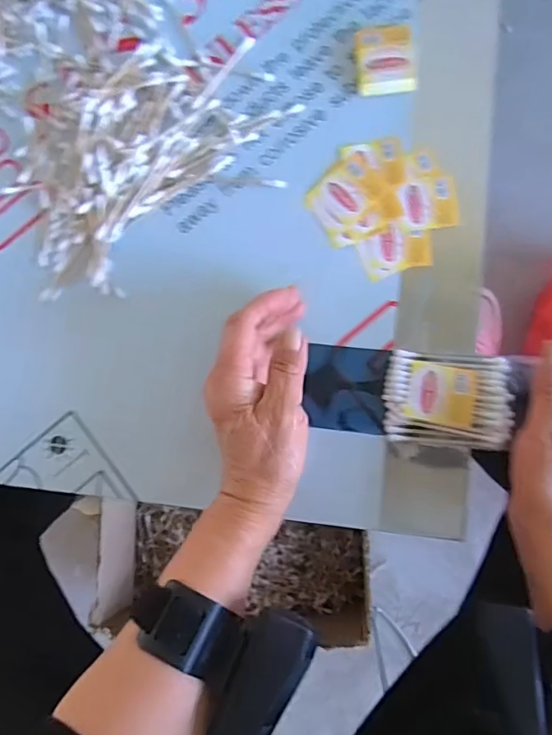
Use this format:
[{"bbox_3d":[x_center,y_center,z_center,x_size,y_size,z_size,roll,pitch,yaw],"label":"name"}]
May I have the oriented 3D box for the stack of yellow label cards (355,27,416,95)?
[{"bbox_3d":[0.081,-0.228,0.393,0.042,0.014,0.049,-4,84,4],"label":"stack of yellow label cards"}]

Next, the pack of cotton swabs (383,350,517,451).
[{"bbox_3d":[0.116,0.021,0.359,0.080,0.015,0.061,4,84,5],"label":"pack of cotton swabs"}]

